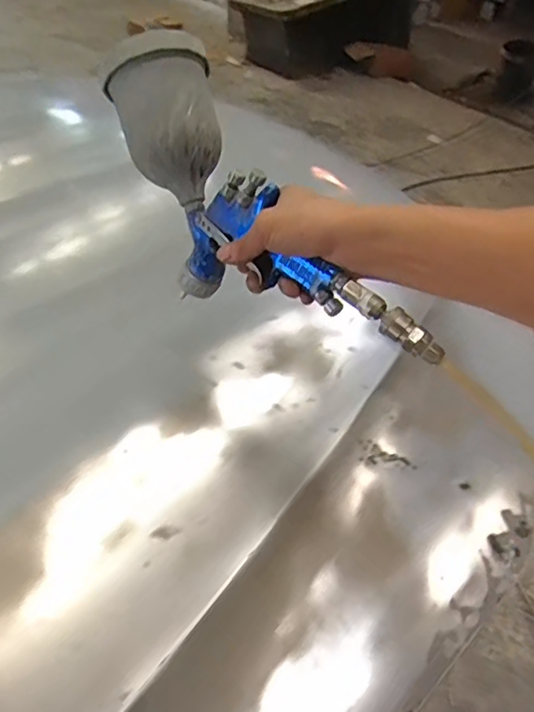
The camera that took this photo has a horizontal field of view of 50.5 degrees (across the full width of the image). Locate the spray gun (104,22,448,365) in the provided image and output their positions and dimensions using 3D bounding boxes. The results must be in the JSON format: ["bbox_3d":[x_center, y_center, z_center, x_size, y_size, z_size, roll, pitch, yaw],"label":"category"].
[{"bbox_3d":[-0.010,-0.115,0.506,0.095,0.150,0.382,-35,73,-28],"label":"spray gun"}]

